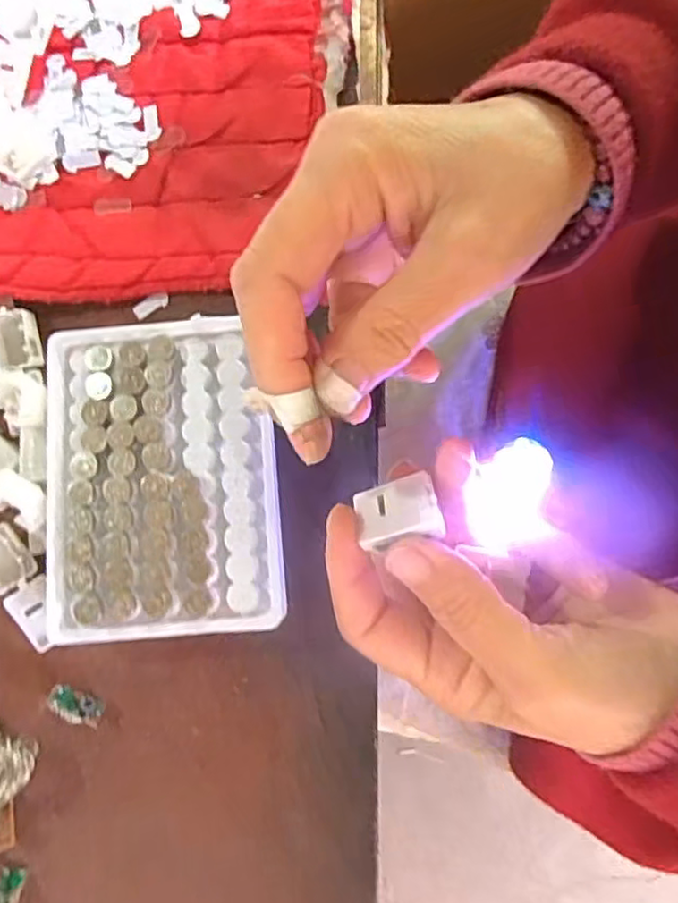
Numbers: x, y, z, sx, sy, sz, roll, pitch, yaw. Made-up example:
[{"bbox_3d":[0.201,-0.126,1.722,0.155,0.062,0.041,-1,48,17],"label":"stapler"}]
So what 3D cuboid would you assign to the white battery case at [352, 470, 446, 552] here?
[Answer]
[{"bbox_3d":[0.020,0.020,0.213,0.027,0.010,0.021,-19,63,18],"label":"white battery case"}]

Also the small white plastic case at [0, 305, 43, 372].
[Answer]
[{"bbox_3d":[-0.147,-0.051,0.302,0.021,0.017,0.027,-19,80,-2],"label":"small white plastic case"}]

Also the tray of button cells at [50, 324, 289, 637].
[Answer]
[{"bbox_3d":[-0.075,0.011,0.280,0.095,0.023,0.129,-5,80,0],"label":"tray of button cells"}]

